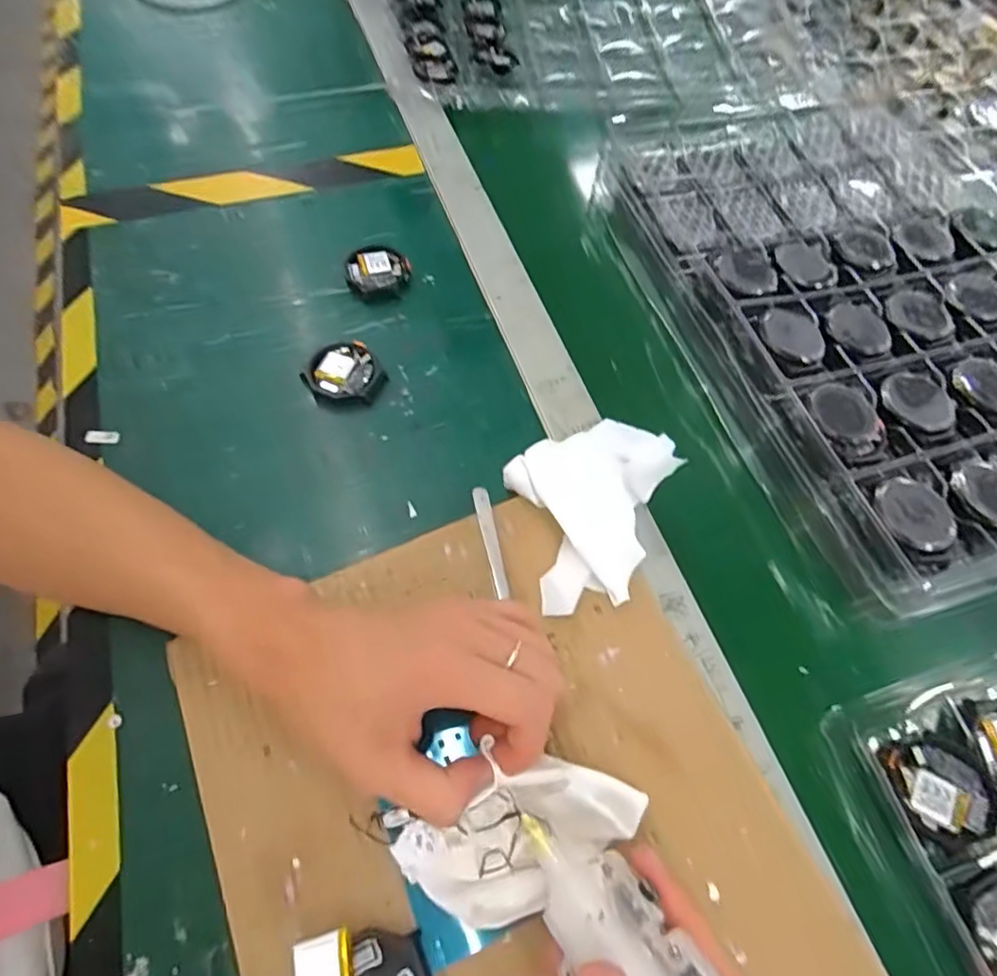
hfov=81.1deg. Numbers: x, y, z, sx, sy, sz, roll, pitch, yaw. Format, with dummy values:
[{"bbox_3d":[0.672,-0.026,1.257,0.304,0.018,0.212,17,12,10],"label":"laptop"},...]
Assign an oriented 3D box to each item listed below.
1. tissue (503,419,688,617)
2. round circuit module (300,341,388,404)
[{"bbox_3d":[0.057,0.011,0.341,0.090,0.059,0.108,-14,64,-10],"label":"tissue"},{"bbox_3d":[-0.107,-0.077,0.404,0.050,0.010,0.047,1,62,-3],"label":"round circuit module"}]

